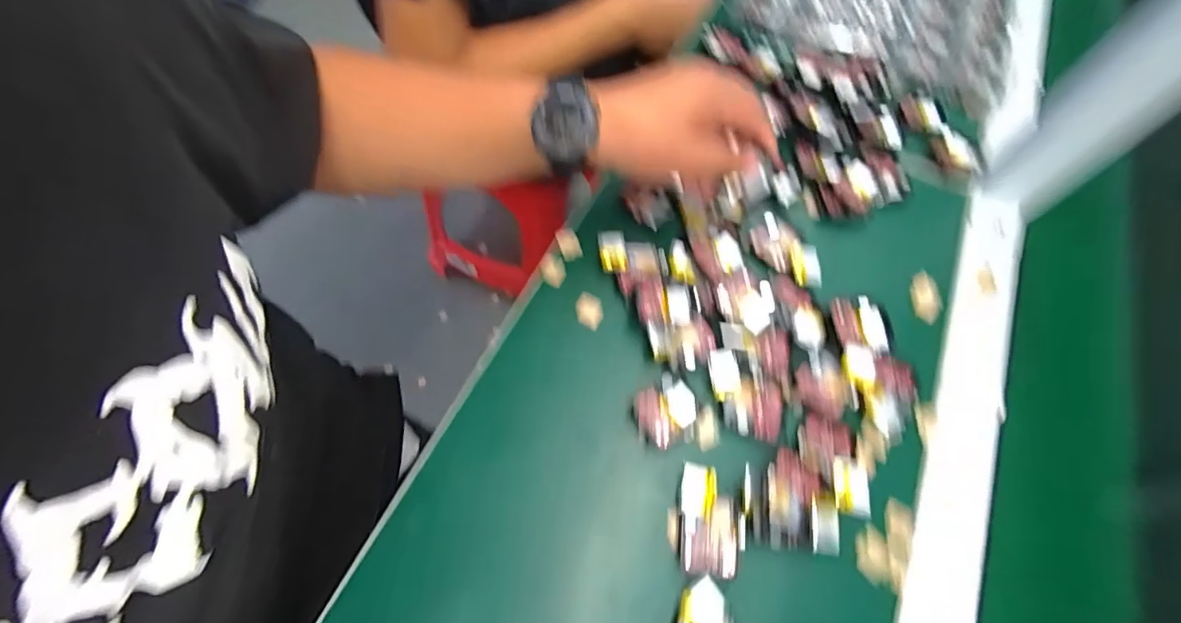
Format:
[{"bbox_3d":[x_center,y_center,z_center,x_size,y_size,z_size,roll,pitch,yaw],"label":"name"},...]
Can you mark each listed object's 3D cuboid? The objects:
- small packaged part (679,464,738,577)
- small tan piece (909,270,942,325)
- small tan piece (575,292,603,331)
[{"bbox_3d":[0.071,0.126,0.315,0.036,0.012,0.059,9,64,1],"label":"small packaged part"},{"bbox_3d":[0.261,-0.011,0.408,0.020,0.007,0.041,-1,75,-3],"label":"small tan piece"},{"bbox_3d":[-0.001,-0.001,0.389,0.019,0.004,0.029,-11,65,-9],"label":"small tan piece"}]

